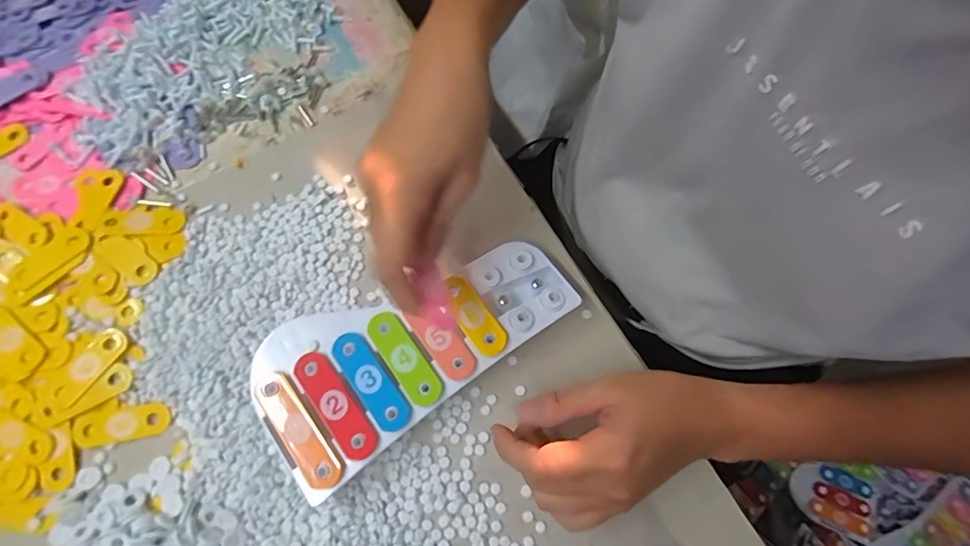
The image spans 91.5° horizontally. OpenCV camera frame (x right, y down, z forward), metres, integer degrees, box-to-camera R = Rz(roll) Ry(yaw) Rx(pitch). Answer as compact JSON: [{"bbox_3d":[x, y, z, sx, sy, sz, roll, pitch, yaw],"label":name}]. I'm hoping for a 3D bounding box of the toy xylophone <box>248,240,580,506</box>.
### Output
[{"bbox_3d":[-0.052,0.046,0.347,0.222,0.039,0.107,-35,75,-12],"label":"toy xylophone"}]

